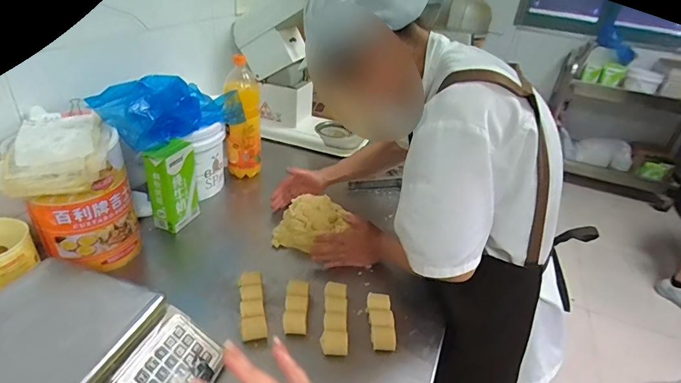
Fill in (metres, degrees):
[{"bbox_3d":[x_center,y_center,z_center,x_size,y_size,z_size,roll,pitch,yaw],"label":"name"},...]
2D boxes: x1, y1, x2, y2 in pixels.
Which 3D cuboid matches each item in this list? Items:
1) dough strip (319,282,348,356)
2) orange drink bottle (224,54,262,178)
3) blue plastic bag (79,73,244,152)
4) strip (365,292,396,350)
[{"bbox_3d":[-0.011,0.231,0.749,0.045,0.029,0.146,4,32,-3],"label":"dough strip"},{"bbox_3d":[-0.263,-0.189,1.092,0.094,0.307,0.088,-4,33,-15],"label":"orange drink bottle"},{"bbox_3d":[-0.356,-0.171,0.896,0.091,0.165,0.366,21,18,20],"label":"blue plastic bag"},{"bbox_3d":[0.075,0.239,0.741,0.044,0.030,0.110,1,32,-7],"label":"strip"}]

